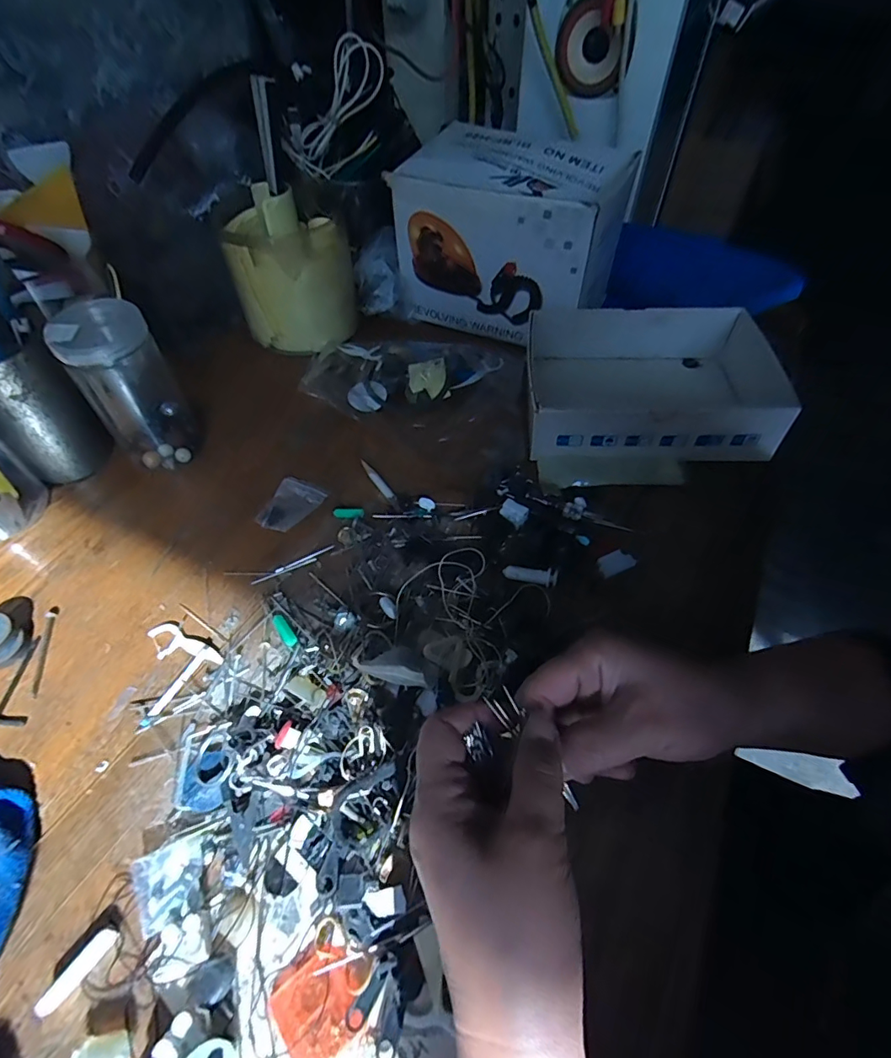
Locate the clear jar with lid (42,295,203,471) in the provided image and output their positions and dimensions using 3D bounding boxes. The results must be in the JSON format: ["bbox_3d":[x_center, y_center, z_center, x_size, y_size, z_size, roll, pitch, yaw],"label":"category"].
[{"bbox_3d":[-0.250,-0.111,0.398,0.061,0.124,0.058,-1,53,1],"label":"clear jar with lid"}]

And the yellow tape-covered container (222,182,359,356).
[{"bbox_3d":[-0.156,-0.264,0.511,0.116,0.121,0.099,-8,53,-5],"label":"yellow tape-covered container"}]

